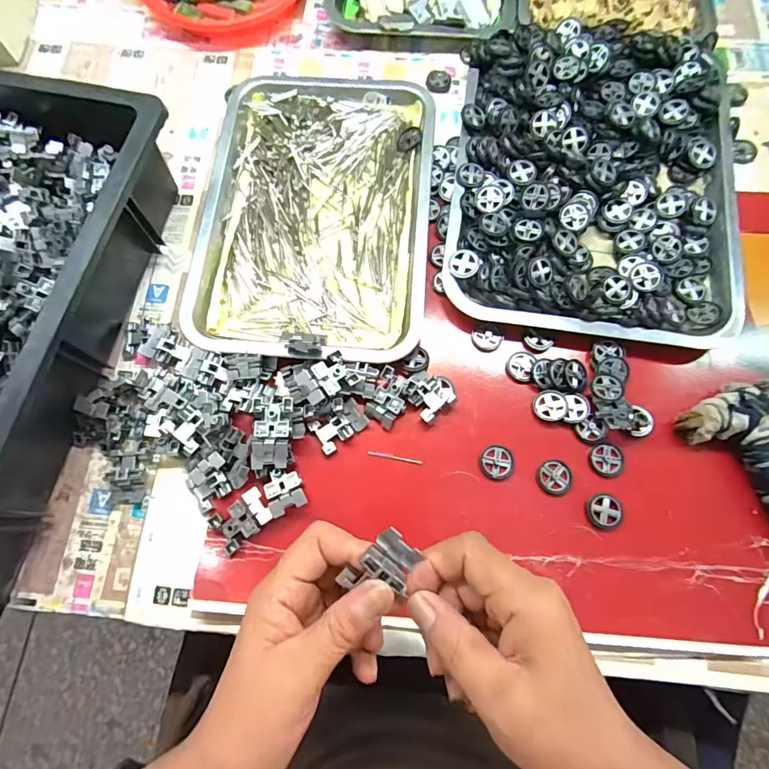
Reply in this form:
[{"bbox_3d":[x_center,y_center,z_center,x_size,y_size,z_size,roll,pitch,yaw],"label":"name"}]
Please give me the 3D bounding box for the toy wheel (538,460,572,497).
[{"bbox_3d":[0.138,0.075,0.368,0.025,0.004,0.027,6,74,3],"label":"toy wheel"}]

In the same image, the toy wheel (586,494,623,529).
[{"bbox_3d":[0.174,0.100,0.359,0.026,0.004,0.026,0,73,1],"label":"toy wheel"}]

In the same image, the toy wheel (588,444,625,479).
[{"bbox_3d":[0.182,0.062,0.371,0.026,0.004,0.027,0,73,1],"label":"toy wheel"}]

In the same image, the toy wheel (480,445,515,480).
[{"bbox_3d":[0.093,0.064,0.374,0.028,0.004,0.027,0,73,1],"label":"toy wheel"}]

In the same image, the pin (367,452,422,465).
[{"bbox_3d":[0.009,0.060,0.374,0.045,0.004,0.004,11,74,4],"label":"pin"}]

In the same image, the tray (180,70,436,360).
[{"bbox_3d":[-0.063,-0.174,0.443,0.211,0.020,0.313,4,74,3],"label":"tray"}]

